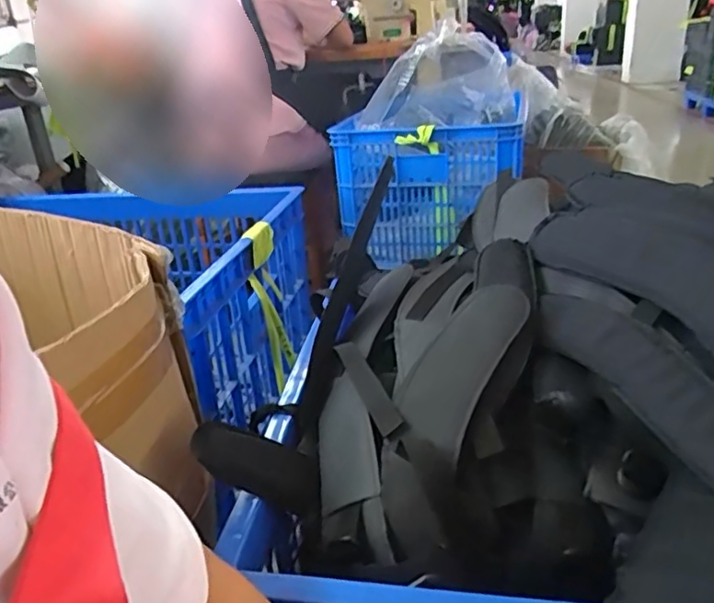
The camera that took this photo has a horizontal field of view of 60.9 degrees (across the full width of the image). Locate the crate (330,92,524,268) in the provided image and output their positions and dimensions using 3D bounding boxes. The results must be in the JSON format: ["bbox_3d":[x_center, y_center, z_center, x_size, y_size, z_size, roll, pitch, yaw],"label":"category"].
[{"bbox_3d":[0.180,-0.398,1.460,0.404,0.400,0.503,0,25,9],"label":"crate"}]

